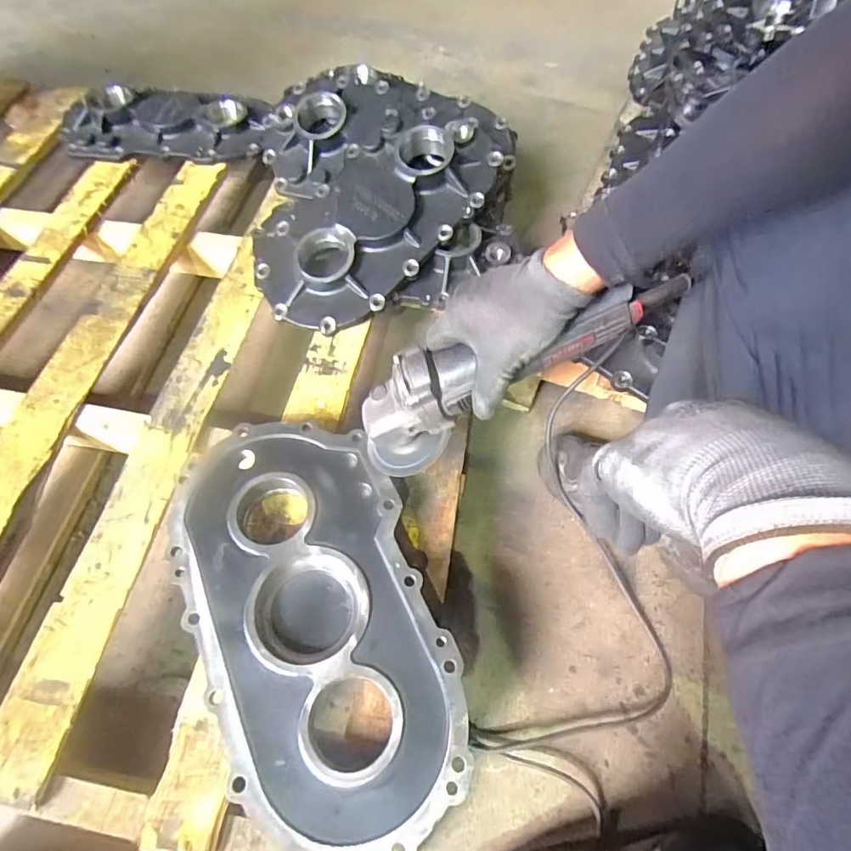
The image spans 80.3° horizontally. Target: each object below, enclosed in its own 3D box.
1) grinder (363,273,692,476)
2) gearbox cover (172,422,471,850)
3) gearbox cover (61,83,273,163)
[{"bbox_3d":[0.080,-0.055,0.464,0.320,0.098,0.069,-24,60,13],"label":"grinder"},{"bbox_3d":[-0.107,0.180,0.492,0.222,0.045,0.406,-17,61,-11],"label":"gearbox cover"},{"bbox_3d":[-0.476,-0.563,0.929,0.370,0.042,0.189,1,60,0],"label":"gearbox cover"}]

